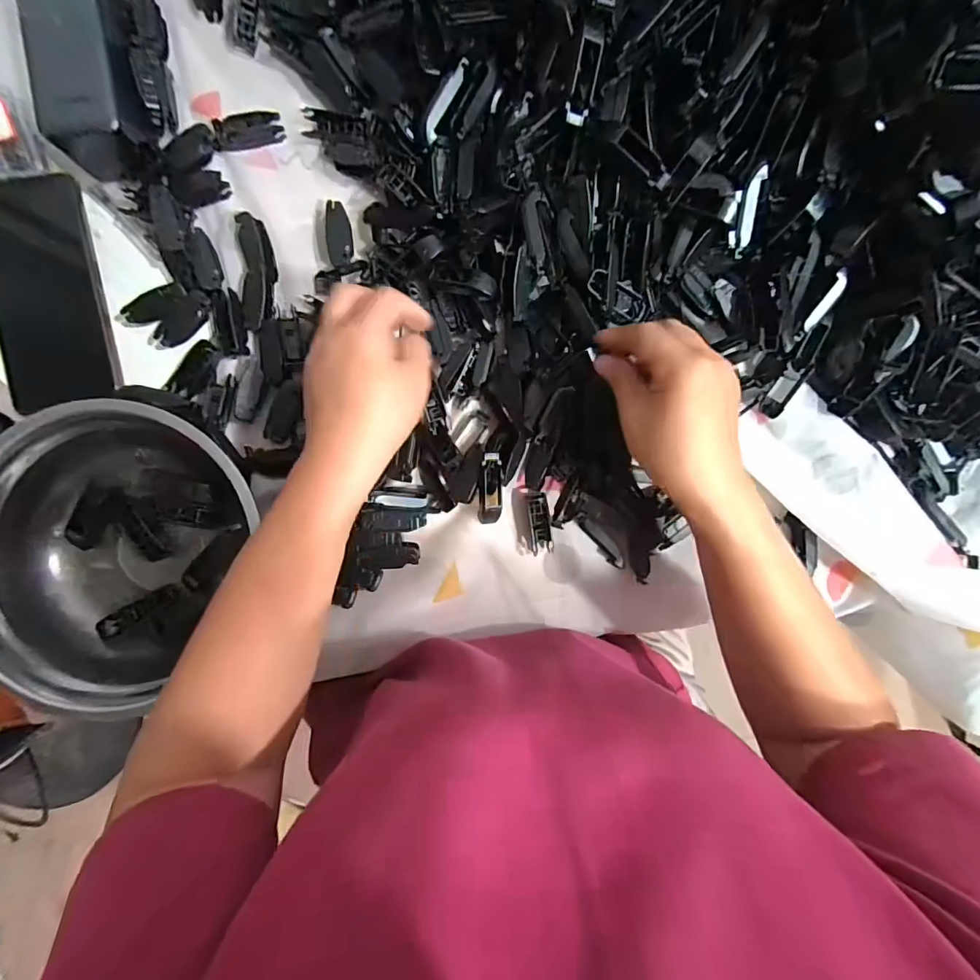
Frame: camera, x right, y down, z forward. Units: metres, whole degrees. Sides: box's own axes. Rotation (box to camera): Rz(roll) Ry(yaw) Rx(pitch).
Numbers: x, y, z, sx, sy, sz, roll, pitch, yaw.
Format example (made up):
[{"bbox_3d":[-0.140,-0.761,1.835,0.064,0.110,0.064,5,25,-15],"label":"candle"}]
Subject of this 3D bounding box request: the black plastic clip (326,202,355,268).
[{"bbox_3d":[-0.118,-0.198,0.362,0.017,0.015,0.046,-2,92,-2],"label":"black plastic clip"}]

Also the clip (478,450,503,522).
[{"bbox_3d":[0.000,-0.001,0.360,0.018,0.014,0.054,-1,91,-2],"label":"clip"}]

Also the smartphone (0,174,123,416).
[{"bbox_3d":[-0.335,-0.148,0.348,0.080,0.006,0.164,-9,92,-2],"label":"smartphone"}]

